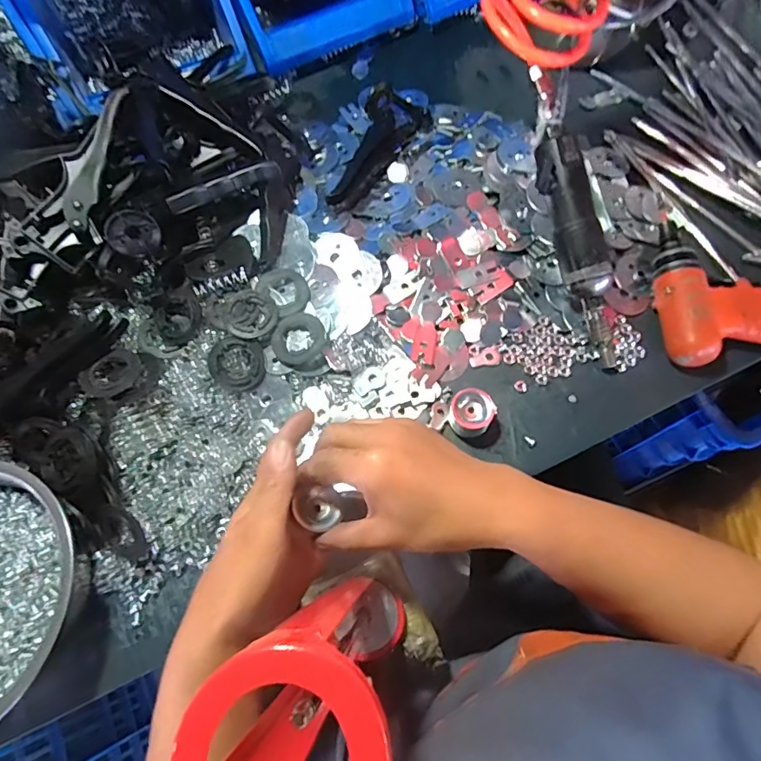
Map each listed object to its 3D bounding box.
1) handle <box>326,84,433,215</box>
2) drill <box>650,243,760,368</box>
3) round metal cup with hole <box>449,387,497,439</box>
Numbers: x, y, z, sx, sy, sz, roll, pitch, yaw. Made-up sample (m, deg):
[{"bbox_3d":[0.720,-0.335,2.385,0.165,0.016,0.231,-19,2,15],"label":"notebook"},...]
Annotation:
[{"bbox_3d":[-0.014,-0.251,0.527,0.062,0.020,0.169,32,73,14],"label":"handle"},{"bbox_3d":[0.320,-0.068,0.443,0.137,0.035,0.110,-3,68,1],"label":"drill"},{"bbox_3d":[0.077,0.028,0.418,0.037,0.032,0.033,6,69,4],"label":"round metal cup with hole"}]

